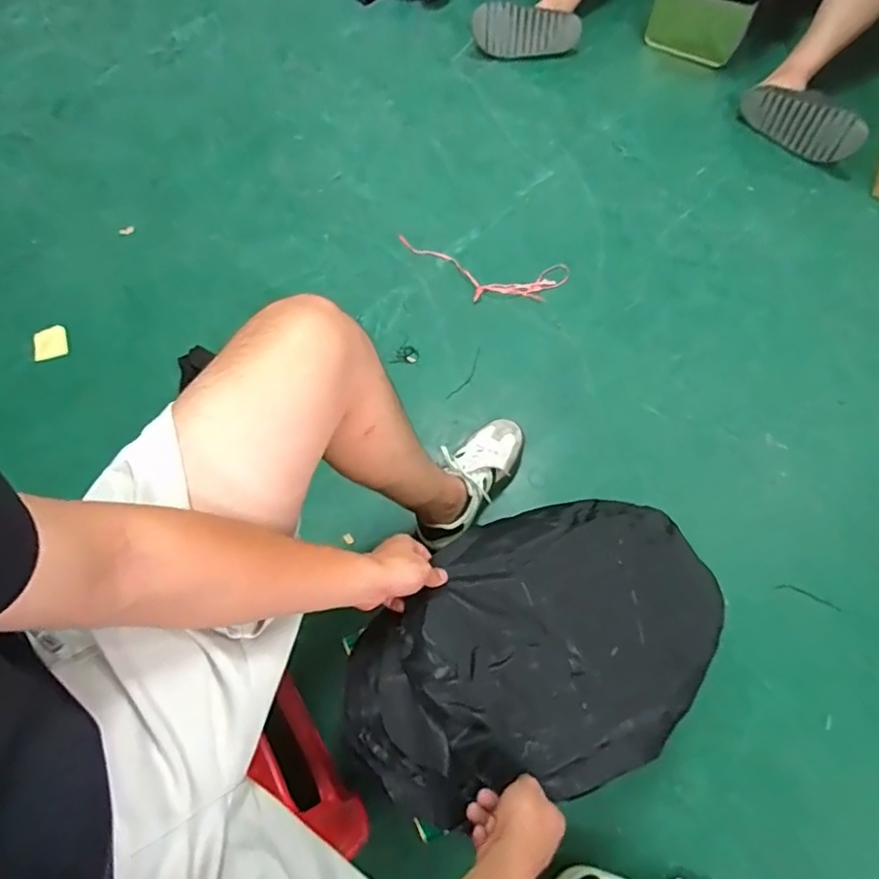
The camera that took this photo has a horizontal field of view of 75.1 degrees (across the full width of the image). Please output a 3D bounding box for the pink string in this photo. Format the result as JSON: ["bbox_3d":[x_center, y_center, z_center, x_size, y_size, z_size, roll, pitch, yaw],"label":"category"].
[{"bbox_3d":[0.085,-0.354,1.226,0.373,0.011,0.135,11,67,6],"label":"pink string"}]

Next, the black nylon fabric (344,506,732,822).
[{"bbox_3d":[0.111,0.235,0.653,0.455,0.047,0.292,-23,68,-9],"label":"black nylon fabric"}]

